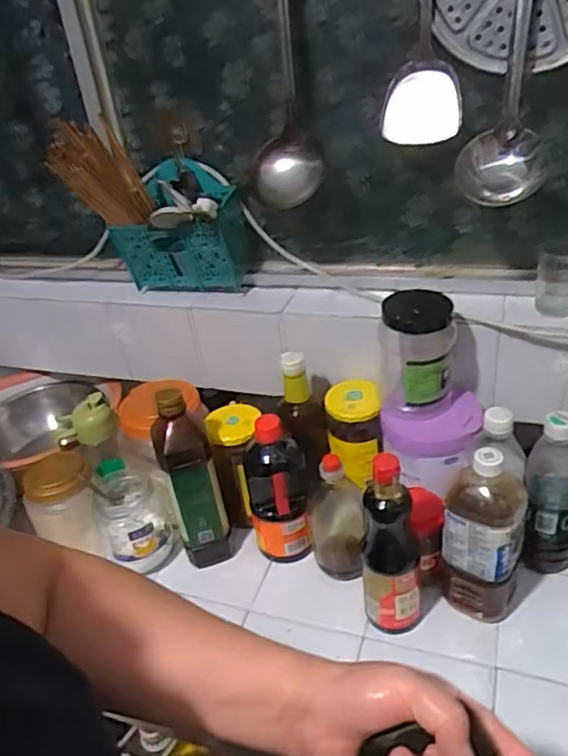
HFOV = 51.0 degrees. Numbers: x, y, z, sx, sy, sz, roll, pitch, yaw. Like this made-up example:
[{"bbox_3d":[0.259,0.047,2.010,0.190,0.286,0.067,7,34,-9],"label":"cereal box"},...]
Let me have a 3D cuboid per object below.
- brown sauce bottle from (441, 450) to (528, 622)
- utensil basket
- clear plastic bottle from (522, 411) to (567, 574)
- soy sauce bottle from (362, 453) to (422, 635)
[{"bbox_3d":[0.225,0.178,0.678,0.082,0.219,0.072,5,34,19],"label":"brown sauce bottle"},{"bbox_3d":[-0.162,-0.215,0.887,0.177,0.179,0.095,4,34,18],"label":"utensil basket"},{"bbox_3d":[0.326,0.138,0.716,0.070,0.223,0.064,11,37,27],"label":"clear plastic bottle"},{"bbox_3d":[0.119,0.195,0.660,0.068,0.228,0.064,-4,32,6],"label":"soy sauce bottle"}]

